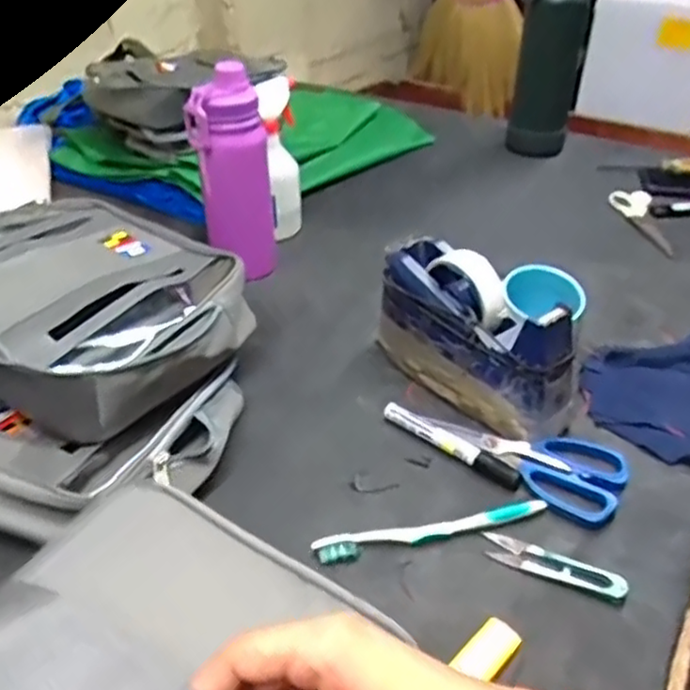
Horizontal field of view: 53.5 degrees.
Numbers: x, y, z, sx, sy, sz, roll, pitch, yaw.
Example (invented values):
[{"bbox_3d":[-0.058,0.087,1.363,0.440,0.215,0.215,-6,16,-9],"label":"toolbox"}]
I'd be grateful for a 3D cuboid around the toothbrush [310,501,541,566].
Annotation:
[{"bbox_3d":[0.065,0.138,0.512,0.177,0.013,0.019,-7,37,-9],"label":"toothbrush"}]

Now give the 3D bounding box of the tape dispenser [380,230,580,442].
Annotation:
[{"bbox_3d":[0.114,-0.010,0.623,0.069,0.105,0.206,-25,43,-29],"label":"tape dispenser"}]

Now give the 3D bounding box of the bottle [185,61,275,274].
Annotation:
[{"bbox_3d":[-0.124,-0.190,0.764,0.080,0.217,0.062,6,37,9],"label":"bottle"}]

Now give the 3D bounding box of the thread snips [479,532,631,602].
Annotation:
[{"bbox_3d":[0.149,0.157,0.491,0.101,0.010,0.023,16,39,21],"label":"thread snips"}]

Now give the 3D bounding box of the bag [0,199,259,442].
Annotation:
[{"bbox_3d":[-0.243,-0.048,0.620,0.303,0.074,0.243,28,45,33],"label":"bag"}]

